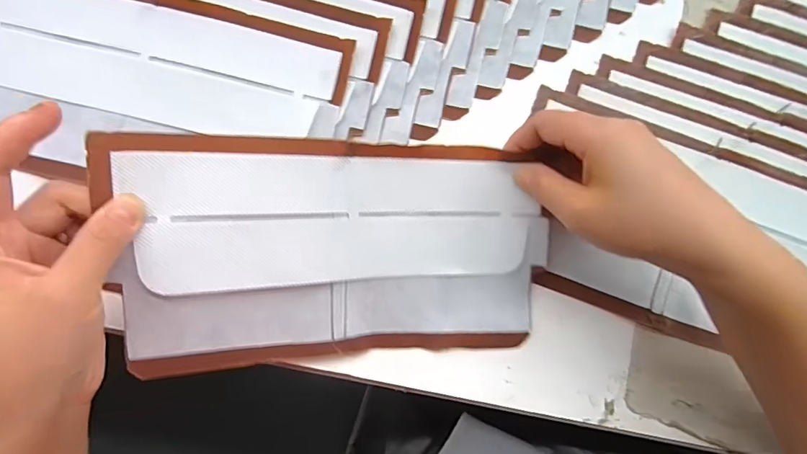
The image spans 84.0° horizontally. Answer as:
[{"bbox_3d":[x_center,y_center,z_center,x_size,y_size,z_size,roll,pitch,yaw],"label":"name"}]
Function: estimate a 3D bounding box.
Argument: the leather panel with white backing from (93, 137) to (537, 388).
[{"bbox_3d":[-0.030,0.016,0.250,0.227,0.019,0.122,-2,101,-18],"label":"leather panel with white backing"}]

